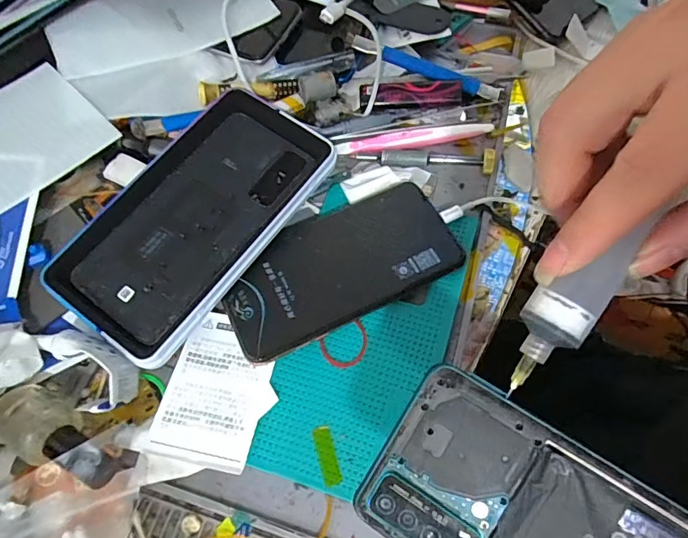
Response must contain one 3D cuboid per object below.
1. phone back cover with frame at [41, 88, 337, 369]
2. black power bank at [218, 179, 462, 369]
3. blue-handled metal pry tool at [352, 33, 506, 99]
[{"bbox_3d":[-0.097,-0.038,0.304,0.101,0.017,0.186,33,69,16],"label":"phone back cover with frame"},{"bbox_3d":[-0.003,-0.003,0.308,0.155,0.012,0.081,-24,66,-10],"label":"black power bank"},{"bbox_3d":[0.068,-0.162,0.372,0.125,0.009,0.015,19,65,-3],"label":"blue-handled metal pry tool"}]

